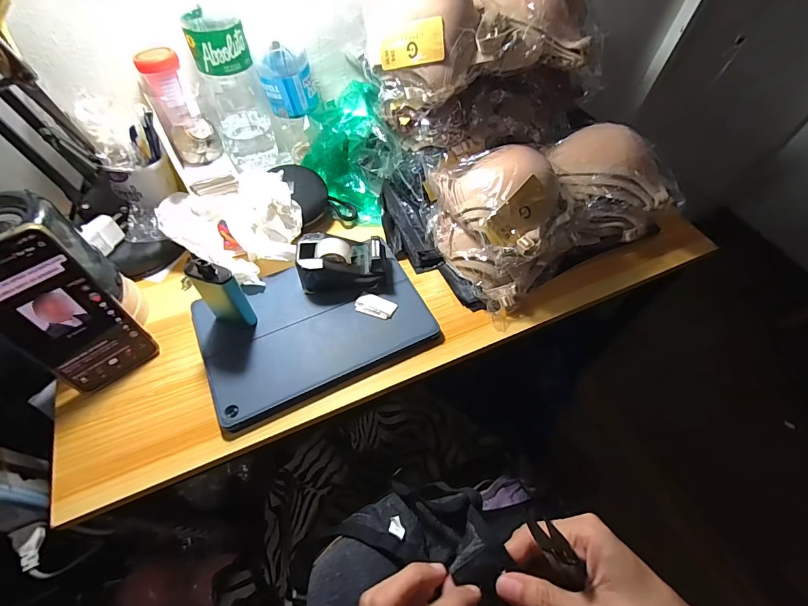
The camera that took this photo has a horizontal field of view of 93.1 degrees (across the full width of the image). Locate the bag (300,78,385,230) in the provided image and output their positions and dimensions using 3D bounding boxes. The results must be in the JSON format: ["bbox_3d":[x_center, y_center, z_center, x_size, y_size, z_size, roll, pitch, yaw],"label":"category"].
[{"bbox_3d":[-0.081,-0.200,0.512,0.097,0.076,0.188,-4,99,-5],"label":"bag"}]

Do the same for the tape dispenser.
[{"bbox_3d":[-0.068,-0.046,0.443,0.103,0.044,0.057,-6,57,-7],"label":"tape dispenser"}]

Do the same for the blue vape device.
[{"bbox_3d":[-0.183,-0.009,0.381,0.046,0.092,0.017,7,57,2],"label":"blue vape device"}]

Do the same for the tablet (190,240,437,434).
[{"bbox_3d":[-0.097,0.021,0.426,0.237,0.011,0.152,-22,61,-16],"label":"tablet"}]

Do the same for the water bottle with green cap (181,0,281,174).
[{"bbox_3d":[-0.200,-0.257,0.446,0.060,0.206,0.059,-13,58,-11],"label":"water bottle with green cap"}]

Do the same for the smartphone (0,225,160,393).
[{"bbox_3d":[-0.298,0.015,0.338,0.075,0.165,0.007,-37,52,-24],"label":"smartphone"}]

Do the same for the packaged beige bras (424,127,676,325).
[{"bbox_3d":[0.169,-0.118,0.462,0.242,0.133,0.160,-28,62,-19],"label":"packaged beige bras"}]

